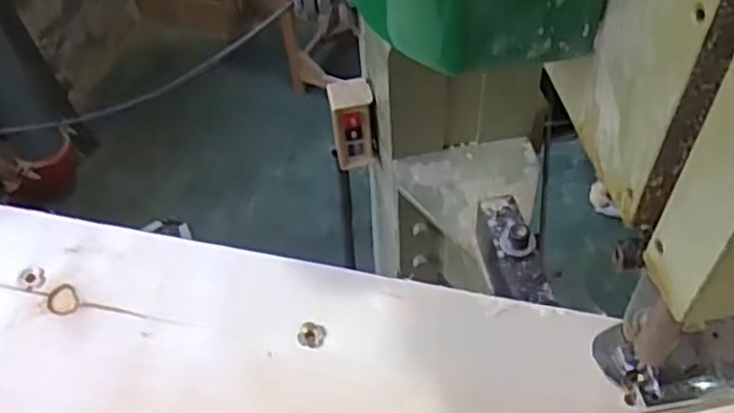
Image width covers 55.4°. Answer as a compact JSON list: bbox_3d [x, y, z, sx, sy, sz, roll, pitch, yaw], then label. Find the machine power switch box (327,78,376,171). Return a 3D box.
[{"bbox_3d":[-0.017,-0.100,0.856,0.052,0.111,0.048,-6,52,-1],"label":"machine power switch box"}]

